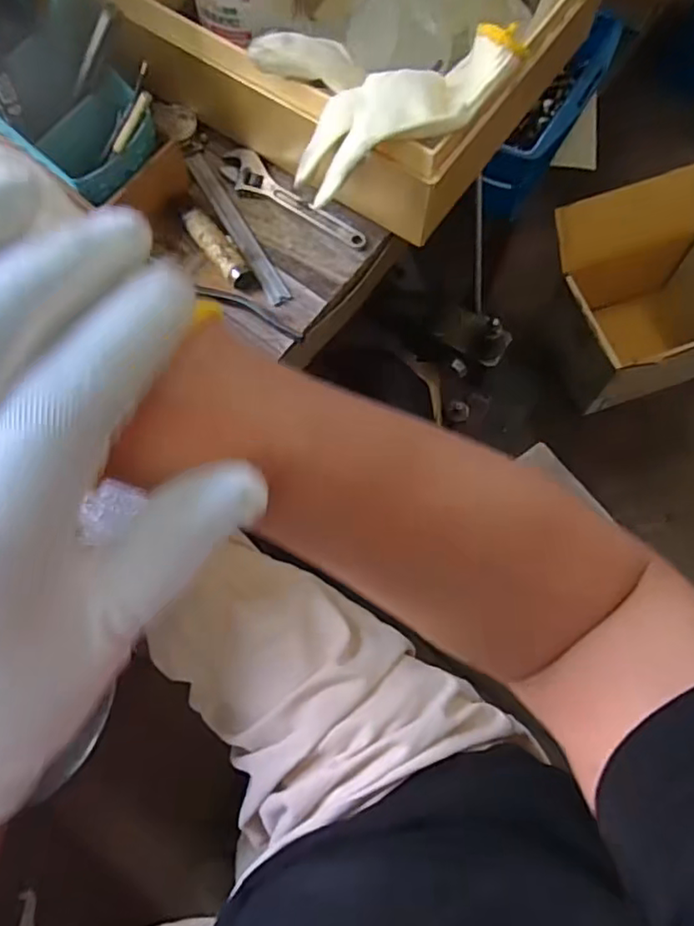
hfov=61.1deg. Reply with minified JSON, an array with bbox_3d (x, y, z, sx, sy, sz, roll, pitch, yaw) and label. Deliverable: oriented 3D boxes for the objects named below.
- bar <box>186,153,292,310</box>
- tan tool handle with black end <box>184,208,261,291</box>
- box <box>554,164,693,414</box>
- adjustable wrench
[{"bbox_3d":[-0.091,-0.199,0.491,0.016,0.006,0.164,-28,75,-8],"label":"bar"},{"bbox_3d":[-0.103,-0.170,0.475,0.022,0.021,0.077,-38,76,-11],"label":"tan tool handle with black end"},{"bbox_3d":[0.583,-0.325,1.146,0.315,0.276,0.320,-19,74,-6],"label":"box"},{"bbox_3d":[-0.050,-0.219,0.492,0.146,0.011,0.034,40,77,11],"label":"adjustable wrench"}]

